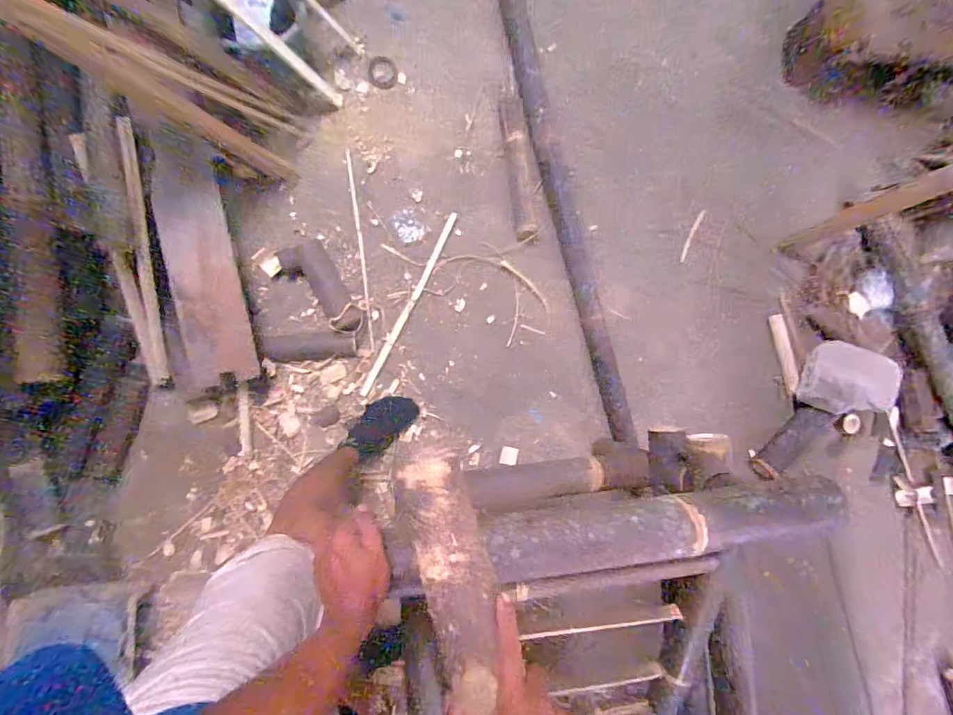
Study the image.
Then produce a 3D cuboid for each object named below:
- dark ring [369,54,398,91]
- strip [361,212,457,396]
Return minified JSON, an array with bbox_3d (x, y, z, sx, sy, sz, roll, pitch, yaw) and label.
[{"bbox_3d":[-0.253,-0.775,1.182,0.080,0.007,0.087,0,87,-9],"label":"dark ring"},{"bbox_3d":[-0.176,-0.147,1.154,0.024,0.012,0.535,26,84,-7],"label":"strip"}]

